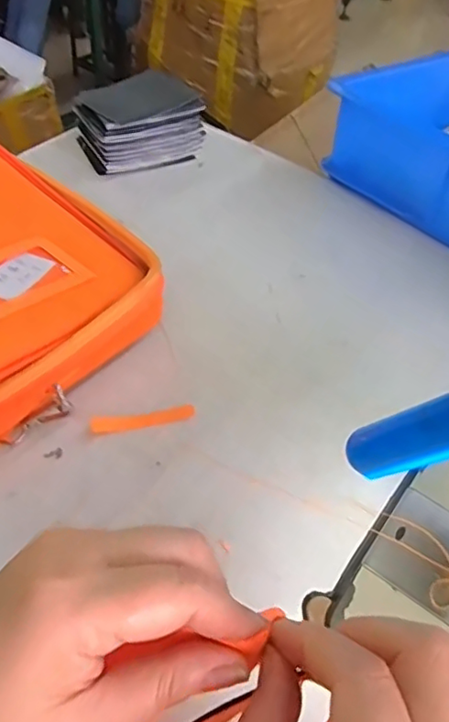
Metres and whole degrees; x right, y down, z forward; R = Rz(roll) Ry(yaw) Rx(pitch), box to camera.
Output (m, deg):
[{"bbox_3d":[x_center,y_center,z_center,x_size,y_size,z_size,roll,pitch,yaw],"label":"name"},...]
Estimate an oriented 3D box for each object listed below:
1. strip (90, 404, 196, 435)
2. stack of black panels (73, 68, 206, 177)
[{"bbox_3d":[-0.055,0.040,0.398,0.070,0.004,0.013,-7,60,-17],"label":"strip"},{"bbox_3d":[-0.088,-0.255,0.615,0.133,0.055,0.103,-20,54,-20],"label":"stack of black panels"}]

